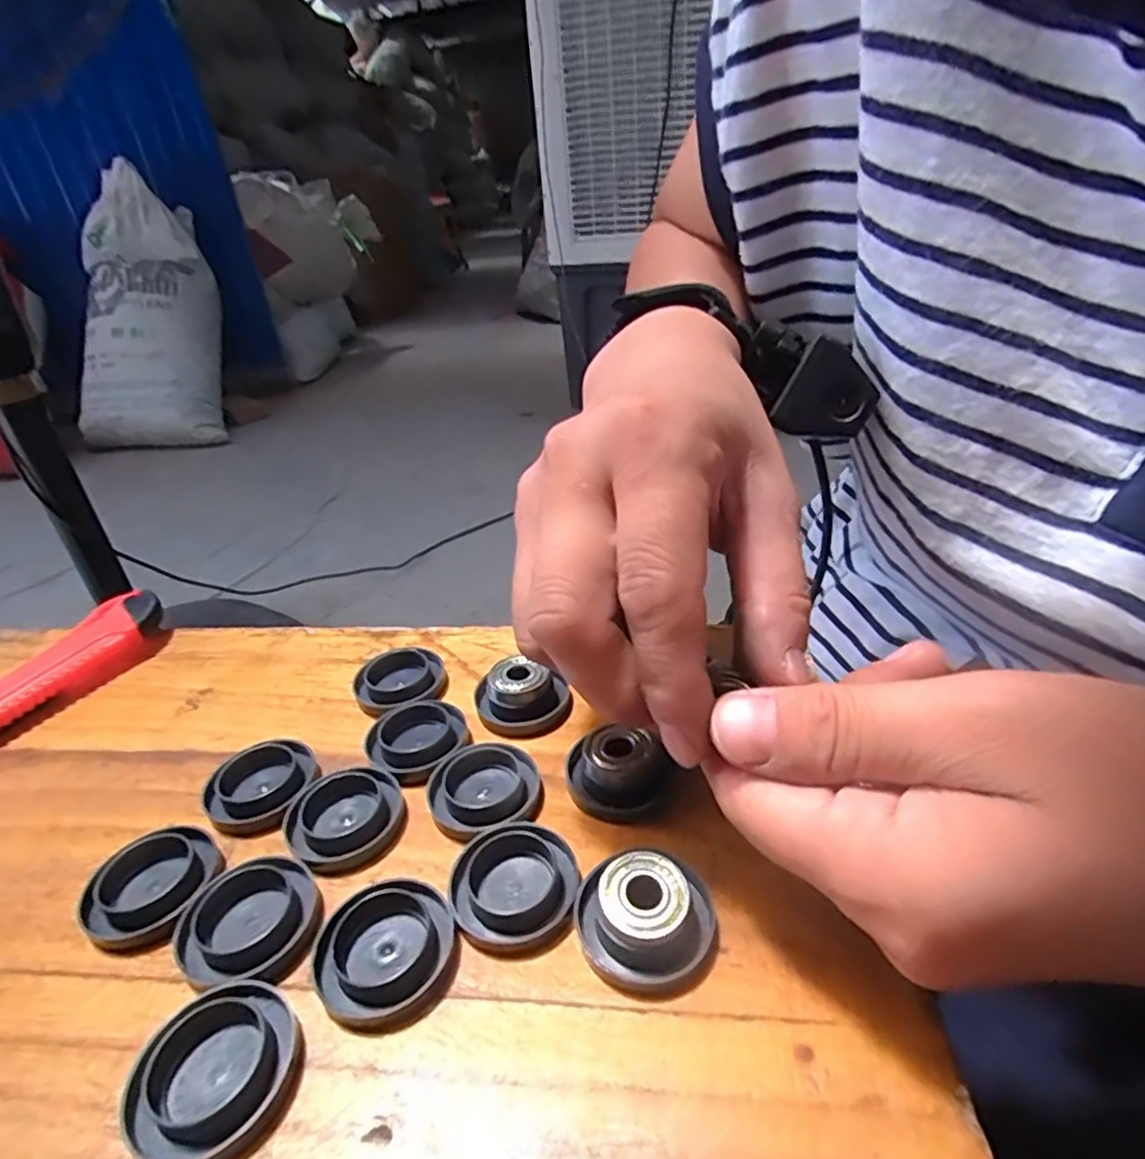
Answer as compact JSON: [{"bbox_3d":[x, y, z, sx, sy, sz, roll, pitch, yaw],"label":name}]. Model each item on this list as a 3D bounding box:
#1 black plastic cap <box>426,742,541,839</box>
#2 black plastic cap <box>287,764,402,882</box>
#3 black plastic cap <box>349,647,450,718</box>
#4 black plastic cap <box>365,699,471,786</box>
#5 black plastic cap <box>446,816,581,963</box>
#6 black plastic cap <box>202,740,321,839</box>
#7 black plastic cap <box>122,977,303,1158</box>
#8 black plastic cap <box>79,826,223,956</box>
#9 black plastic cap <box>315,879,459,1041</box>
[{"bbox_3d":[-0.026,0.062,0.196,0.032,0.007,0.030,-4,32,2],"label":"black plastic cap"},{"bbox_3d":[-0.066,0.068,0.192,0.031,0.007,0.031,-4,32,2],"label":"black plastic cap"},{"bbox_3d":[-0.064,0.037,0.246,0.033,0.008,0.033,-4,32,2],"label":"black plastic cap"},{"bbox_3d":[-0.051,0.052,0.219,0.032,0.006,0.034,-4,32,2],"label":"black plastic cap"},{"bbox_3d":[-0.015,0.079,0.171,0.032,0.007,0.033,-4,32,2],"label":"black plastic cap"},{"bbox_3d":[-0.097,0.064,0.207,0.033,0.007,0.033,-4,32,2],"label":"black plastic cap"},{"bbox_3d":[-0.075,0.104,0.139,0.032,0.007,0.032,-4,32,2],"label":"black plastic cap"},{"bbox_3d":[-0.112,0.082,0.178,0.031,0.008,0.033,-4,32,2],"label":"black plastic cap"},{"bbox_3d":[-0.044,0.089,0.159,0.032,0.007,0.032,-4,32,2],"label":"black plastic cap"}]

